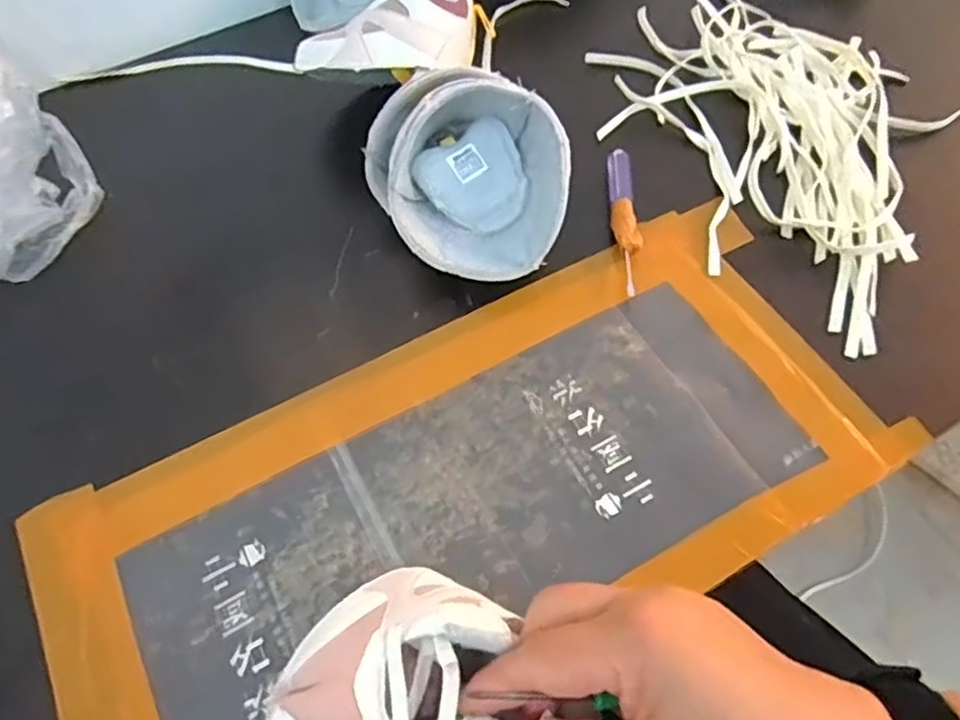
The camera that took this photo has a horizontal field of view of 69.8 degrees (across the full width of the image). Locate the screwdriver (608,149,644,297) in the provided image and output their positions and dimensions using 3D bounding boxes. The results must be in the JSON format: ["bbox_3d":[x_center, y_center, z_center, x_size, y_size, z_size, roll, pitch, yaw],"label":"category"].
[{"bbox_3d":[0.096,-0.093,0.454,0.017,0.010,0.116,-3,58,2],"label":"screwdriver"}]

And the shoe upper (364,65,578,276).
[{"bbox_3d":[-0.008,-0.118,0.434,0.120,0.079,0.134,-12,58,-5],"label":"shoe upper"}]

